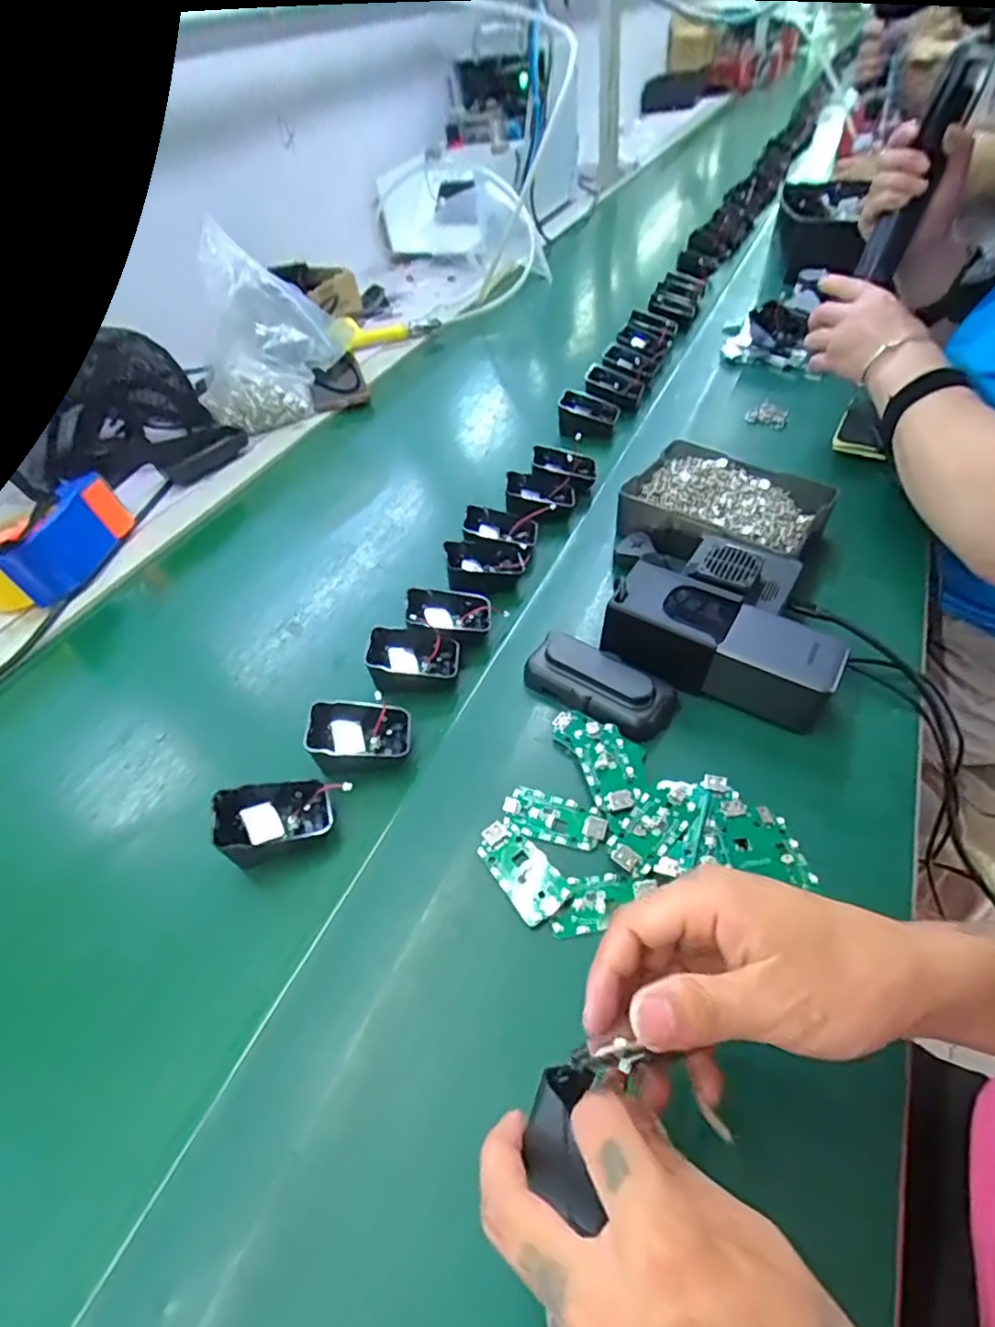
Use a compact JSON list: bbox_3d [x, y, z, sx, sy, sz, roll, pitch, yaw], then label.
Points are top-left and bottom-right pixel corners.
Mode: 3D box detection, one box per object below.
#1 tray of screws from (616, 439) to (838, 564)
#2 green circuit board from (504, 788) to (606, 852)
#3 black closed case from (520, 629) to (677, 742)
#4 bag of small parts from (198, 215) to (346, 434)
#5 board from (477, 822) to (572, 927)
[{"bbox_3d":[0.201,-0.130,0.568,0.163,0.056,0.133,25,54,23],"label":"tray of screws"},{"bbox_3d":[0.036,0.097,0.394,0.064,0.004,0.032,11,50,13],"label":"green circuit board"},{"bbox_3d":[0.074,0.012,0.449,0.107,0.023,0.049,26,55,24],"label":"black closed case"},{"bbox_3d":[-0.295,-0.399,0.767,0.196,0.184,0.065,-11,47,-3],"label":"bag of small parts"},{"bbox_3d":[0.014,0.121,0.370,0.032,0.006,0.063,-29,53,-21],"label":"board"}]

